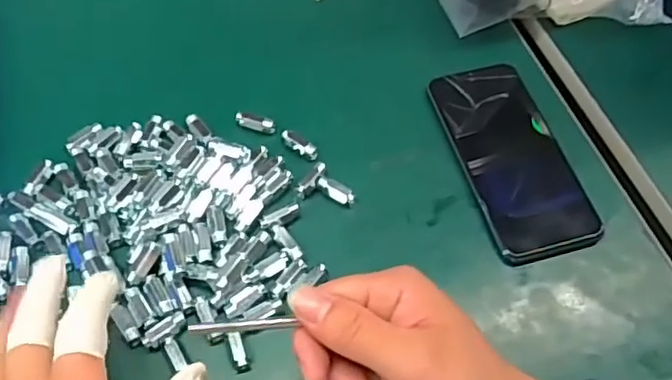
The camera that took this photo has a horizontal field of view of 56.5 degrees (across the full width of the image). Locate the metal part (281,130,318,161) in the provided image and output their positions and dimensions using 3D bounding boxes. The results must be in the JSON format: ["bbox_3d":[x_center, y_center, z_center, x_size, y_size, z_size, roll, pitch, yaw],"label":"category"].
[{"bbox_3d":[-0.026,-0.032,0.441,0.031,0.011,0.010,33,64,15],"label":"metal part"}]

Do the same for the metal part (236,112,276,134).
[{"bbox_3d":[-0.058,-0.048,0.449,0.029,0.009,0.008,17,60,10],"label":"metal part"}]

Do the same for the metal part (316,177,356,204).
[{"bbox_3d":[0.000,0.001,0.423,0.028,0.011,0.010,29,62,2],"label":"metal part"}]

